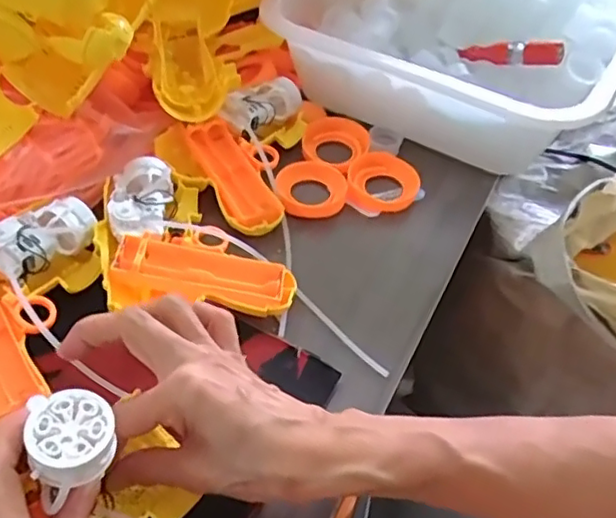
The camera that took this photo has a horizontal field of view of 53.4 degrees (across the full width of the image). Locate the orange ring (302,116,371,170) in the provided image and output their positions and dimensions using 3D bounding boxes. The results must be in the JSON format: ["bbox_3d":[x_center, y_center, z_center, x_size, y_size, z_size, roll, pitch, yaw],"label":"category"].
[{"bbox_3d":[0.021,-0.098,0.527,0.054,0.019,0.058,2,49,-3],"label":"orange ring"}]

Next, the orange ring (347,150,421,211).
[{"bbox_3d":[0.061,-0.064,0.498,0.058,0.015,0.056,2,49,-3],"label":"orange ring"}]

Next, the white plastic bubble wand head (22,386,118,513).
[{"bbox_3d":[-0.099,0.078,0.261,0.033,0.025,0.038,-12,51,-15],"label":"white plastic bubble wand head"}]

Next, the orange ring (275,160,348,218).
[{"bbox_3d":[0.003,-0.056,0.491,0.056,0.017,0.053,2,49,-3],"label":"orange ring"}]

